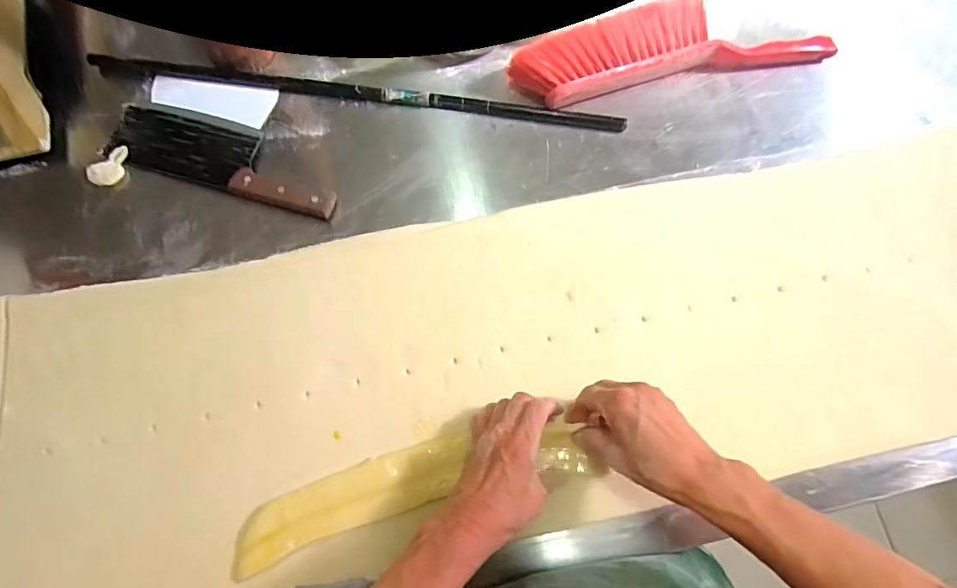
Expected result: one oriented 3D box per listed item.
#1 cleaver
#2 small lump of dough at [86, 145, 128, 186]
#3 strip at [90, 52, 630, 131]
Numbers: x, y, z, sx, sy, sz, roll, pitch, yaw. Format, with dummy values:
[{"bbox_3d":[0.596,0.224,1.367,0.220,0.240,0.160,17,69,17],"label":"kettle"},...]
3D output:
[{"bbox_3d":[-0.280,-0.184,0.557,0.283,0.018,0.140,17,72,6],"label":"cleaver"},{"bbox_3d":[-0.422,-0.147,0.557,0.035,0.010,0.054,28,74,9],"label":"small lump of dough"},{"bbox_3d":[-0.153,-0.248,0.587,0.648,0.019,0.022,9,71,3],"label":"strip"}]

